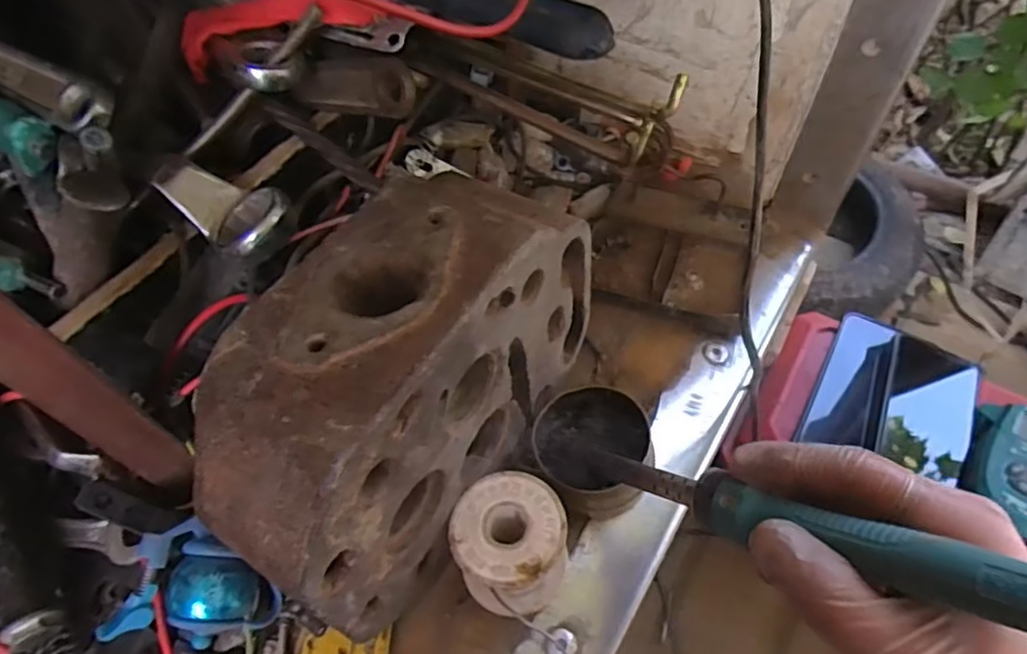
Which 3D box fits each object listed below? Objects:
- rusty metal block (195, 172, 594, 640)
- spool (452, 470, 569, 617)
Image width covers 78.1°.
[{"bbox_3d":[-0.046,0.022,0.293,0.082,0.126,0.194,29,62,20],"label":"rusty metal block"},{"bbox_3d":[-0.001,0.107,0.313,0.052,0.048,0.057,-1,56,2],"label":"spool"}]

